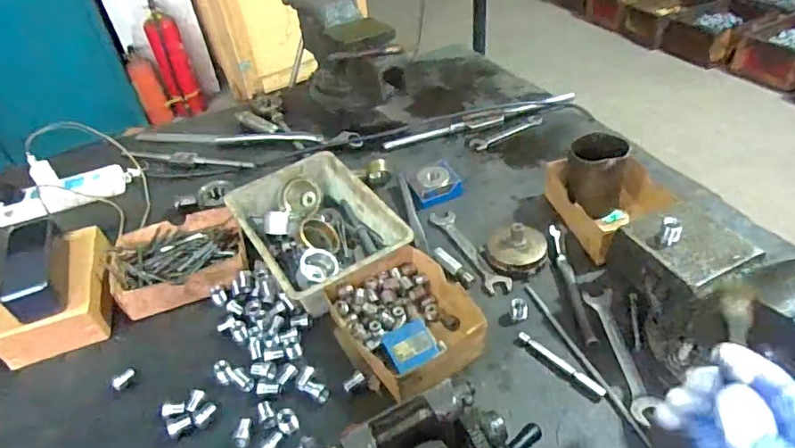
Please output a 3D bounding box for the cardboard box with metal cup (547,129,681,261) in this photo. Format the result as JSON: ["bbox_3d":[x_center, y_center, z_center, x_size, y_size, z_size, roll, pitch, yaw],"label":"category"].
[{"bbox_3d":[0.292,-0.040,0.707,0.130,0.093,0.169,-12,41,-5],"label":"cardboard box with metal cup"}]

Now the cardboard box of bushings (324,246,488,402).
[{"bbox_3d":[0.010,0.112,0.608,0.146,0.050,0.173,-28,45,-22],"label":"cardboard box of bushings"}]

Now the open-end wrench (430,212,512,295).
[{"bbox_3d":[0.098,0.033,0.716,0.033,0.007,0.175,-20,42,-14],"label":"open-end wrench"}]

